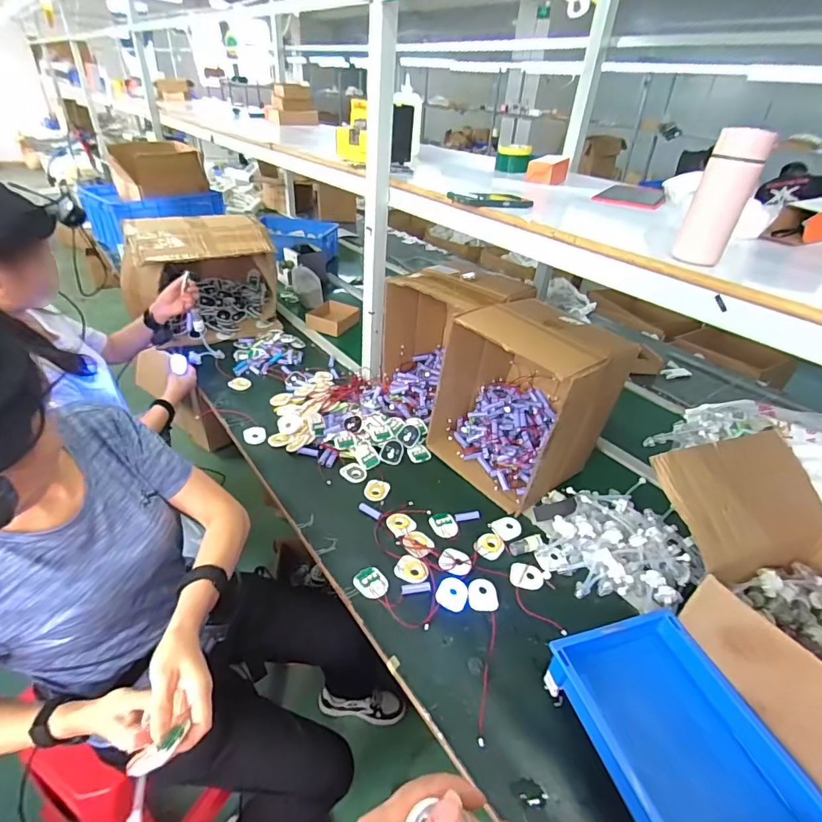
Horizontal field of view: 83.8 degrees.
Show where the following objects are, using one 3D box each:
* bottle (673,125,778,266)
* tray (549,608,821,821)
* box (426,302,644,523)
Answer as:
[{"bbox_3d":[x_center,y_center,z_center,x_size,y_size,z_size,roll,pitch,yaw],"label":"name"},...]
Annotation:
[{"bbox_3d":[0.417,-0.284,0.617,0.067,0.164,0.061,23,39,23],"label":"bottle"},{"bbox_3d":[0.344,0.438,0.596,0.214,0.094,0.311,-7,38,-17],"label":"tray"},{"bbox_3d":[0.265,-0.032,1.040,0.318,0.360,0.312,-23,45,-34],"label":"box"}]

